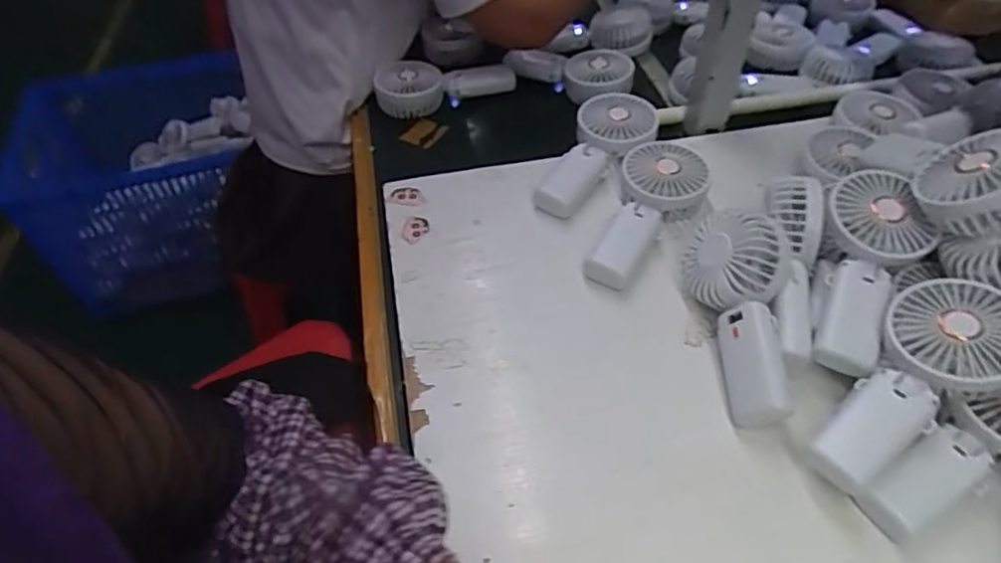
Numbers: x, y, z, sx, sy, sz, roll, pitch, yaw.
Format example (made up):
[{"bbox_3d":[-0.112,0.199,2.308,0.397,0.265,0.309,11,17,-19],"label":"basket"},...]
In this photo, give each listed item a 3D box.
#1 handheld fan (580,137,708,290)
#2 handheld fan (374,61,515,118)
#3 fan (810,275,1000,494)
[{"bbox_3d":[0.147,-0.067,0.592,0.084,0.050,0.180,16,50,14],"label":"handheld fan"},{"bbox_3d":[-0.074,-0.260,0.798,0.182,0.045,0.076,-18,50,-15],"label":"handheld fan"},{"bbox_3d":[0.289,0.070,0.429,0.188,0.044,0.084,-42,58,-10],"label":"fan"}]

